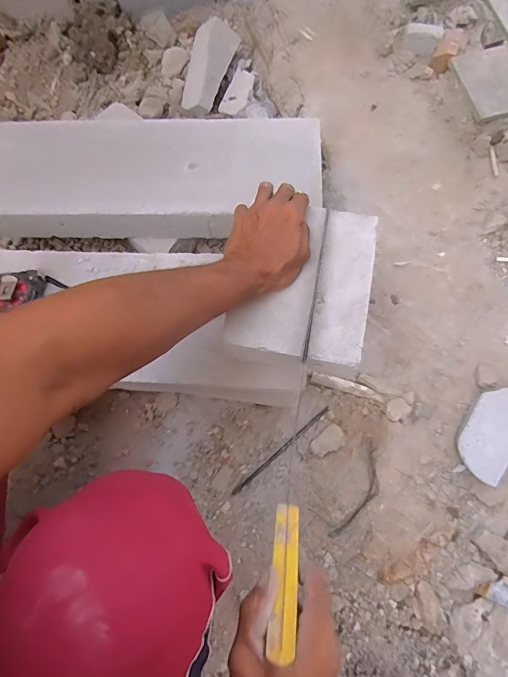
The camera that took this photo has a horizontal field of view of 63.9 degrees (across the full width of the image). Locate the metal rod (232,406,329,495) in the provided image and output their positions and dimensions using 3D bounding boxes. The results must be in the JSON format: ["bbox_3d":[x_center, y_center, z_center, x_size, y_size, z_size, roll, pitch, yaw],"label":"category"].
[{"bbox_3d":[0.044,0.179,0.659,0.202,0.010,0.008,-40,86,-7],"label":"metal rod"}]

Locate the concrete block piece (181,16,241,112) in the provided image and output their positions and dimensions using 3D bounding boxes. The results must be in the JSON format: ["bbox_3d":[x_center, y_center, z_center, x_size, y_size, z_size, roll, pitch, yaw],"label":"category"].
[{"bbox_3d":[-0.101,-0.596,0.921,0.087,0.070,0.198,18,95,49],"label":"concrete block piece"}]

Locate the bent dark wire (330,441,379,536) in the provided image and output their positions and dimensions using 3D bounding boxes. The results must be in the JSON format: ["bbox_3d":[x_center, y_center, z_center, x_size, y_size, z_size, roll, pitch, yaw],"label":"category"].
[{"bbox_3d":[0.166,0.236,0.625,0.040,0.004,0.155,23,72,19],"label":"bent dark wire"}]

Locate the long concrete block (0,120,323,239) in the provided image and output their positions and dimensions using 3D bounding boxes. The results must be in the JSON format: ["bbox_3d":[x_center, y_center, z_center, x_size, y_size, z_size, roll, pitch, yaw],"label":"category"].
[{"bbox_3d":[-0.181,-0.286,0.715,0.589,0.071,0.202,1,77,2],"label":"long concrete block"}]

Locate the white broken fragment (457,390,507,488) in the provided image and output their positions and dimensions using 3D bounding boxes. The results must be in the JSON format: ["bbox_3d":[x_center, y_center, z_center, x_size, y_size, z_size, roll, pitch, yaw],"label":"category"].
[{"bbox_3d":[0.367,0.139,0.630,0.072,0.043,0.158,31,82,1],"label":"white broken fragment"}]

